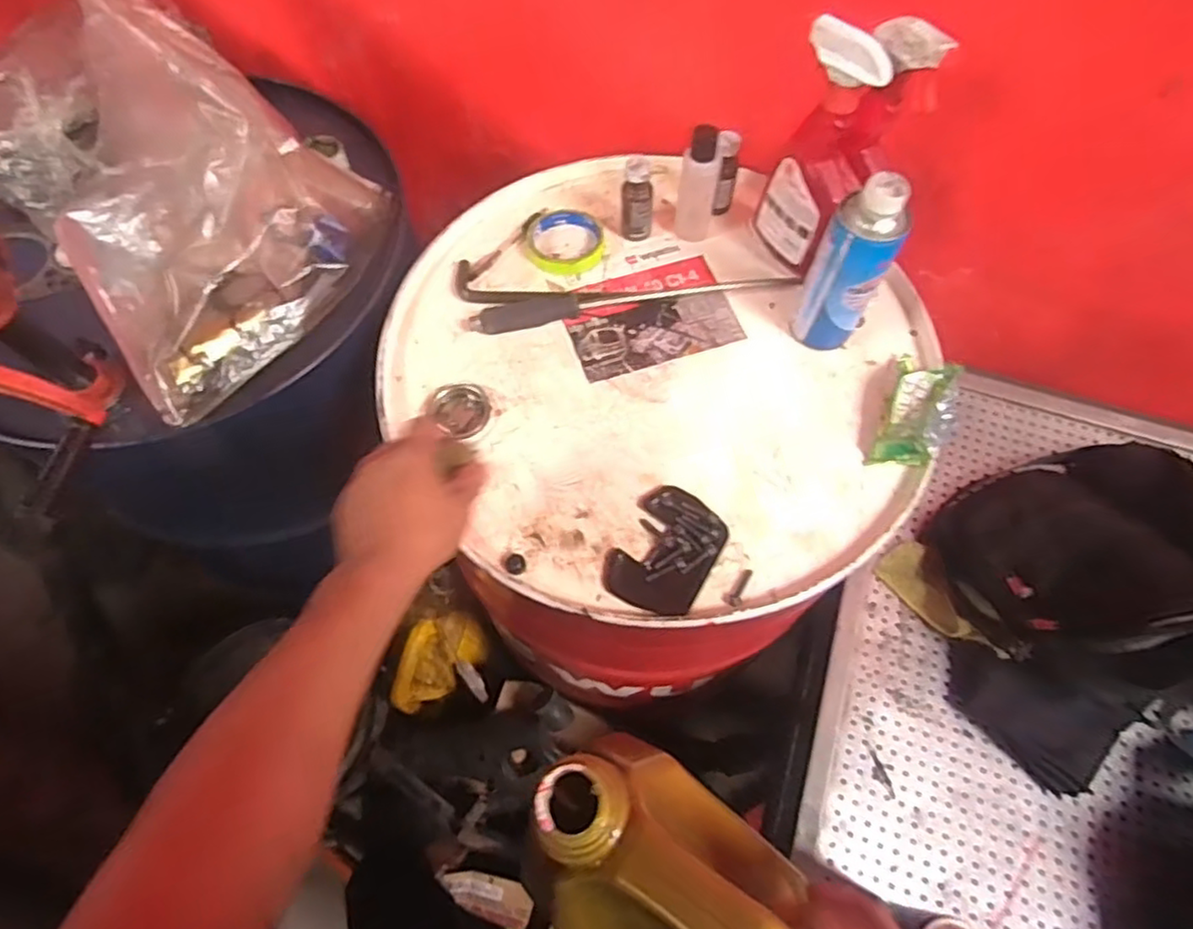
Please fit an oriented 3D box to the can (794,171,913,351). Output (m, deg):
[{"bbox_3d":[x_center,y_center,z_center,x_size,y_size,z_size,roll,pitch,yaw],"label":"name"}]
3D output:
[{"bbox_3d":[0.241,-0.186,0.638,0.065,0.192,0.062,0,63,1],"label":"can"}]

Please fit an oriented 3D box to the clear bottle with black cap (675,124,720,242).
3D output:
[{"bbox_3d":[0.111,-0.305,0.731,0.043,0.122,0.039,17,64,9],"label":"clear bottle with black cap"}]

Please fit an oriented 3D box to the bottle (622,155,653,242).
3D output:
[{"bbox_3d":[0.045,-0.289,0.742,0.033,0.096,0.028,0,63,1],"label":"bottle"}]

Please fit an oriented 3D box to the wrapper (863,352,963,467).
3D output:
[{"bbox_3d":[0.312,-0.051,0.654,0.063,0.039,0.129,22,65,11],"label":"wrapper"}]

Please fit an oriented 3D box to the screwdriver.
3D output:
[{"bbox_3d":[0.042,-0.183,0.729,0.351,0.031,0.033,-11,63,-5],"label":"screwdriver"}]

